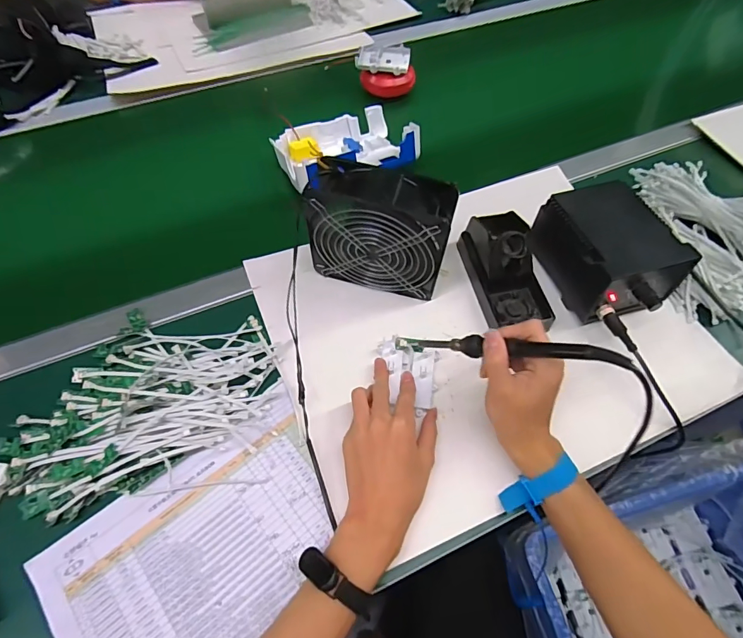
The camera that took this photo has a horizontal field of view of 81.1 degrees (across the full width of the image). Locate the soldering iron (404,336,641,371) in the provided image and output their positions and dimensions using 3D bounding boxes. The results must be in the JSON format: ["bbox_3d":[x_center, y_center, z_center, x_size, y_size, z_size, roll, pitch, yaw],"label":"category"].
[{"bbox_3d":[0.117,0.028,0.403,0.221,0.021,0.023,0,51,45],"label":"soldering iron"}]

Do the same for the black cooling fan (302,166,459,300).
[{"bbox_3d":[0.009,-0.095,0.491,0.149,0.151,0.061,13,60,6],"label":"black cooling fan"}]

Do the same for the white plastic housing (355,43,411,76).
[{"bbox_3d":[0.020,-0.433,0.723,0.087,0.012,0.062,4,60,1],"label":"white plastic housing"}]

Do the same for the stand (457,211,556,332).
[{"bbox_3d":[0.167,-0.066,0.524,0.081,0.074,0.149,-9,60,-7],"label":"stand"}]

